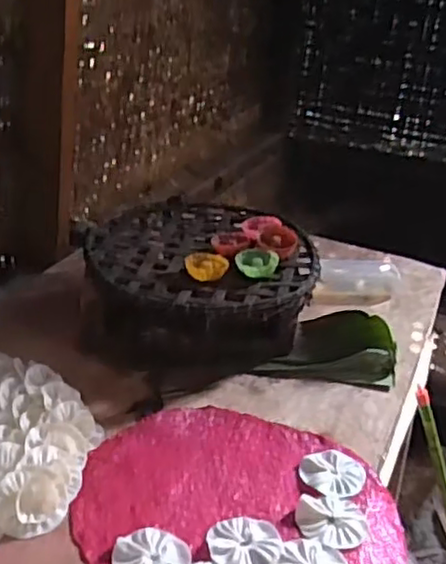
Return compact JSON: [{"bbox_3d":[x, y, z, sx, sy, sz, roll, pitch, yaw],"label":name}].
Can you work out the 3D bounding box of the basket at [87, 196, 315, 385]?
[{"bbox_3d":[-0.038,0.003,1.086,0.330,0.179,0.378,3,28,-7],"label":"basket"}]

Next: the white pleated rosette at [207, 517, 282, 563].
[{"bbox_3d":[0.023,0.274,0.707,0.074,0.005,0.073,5,28,-3],"label":"white pleated rosette"}]

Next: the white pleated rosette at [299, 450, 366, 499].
[{"bbox_3d":[0.132,0.228,0.807,0.075,0.006,0.072,5,28,-3],"label":"white pleated rosette"}]

